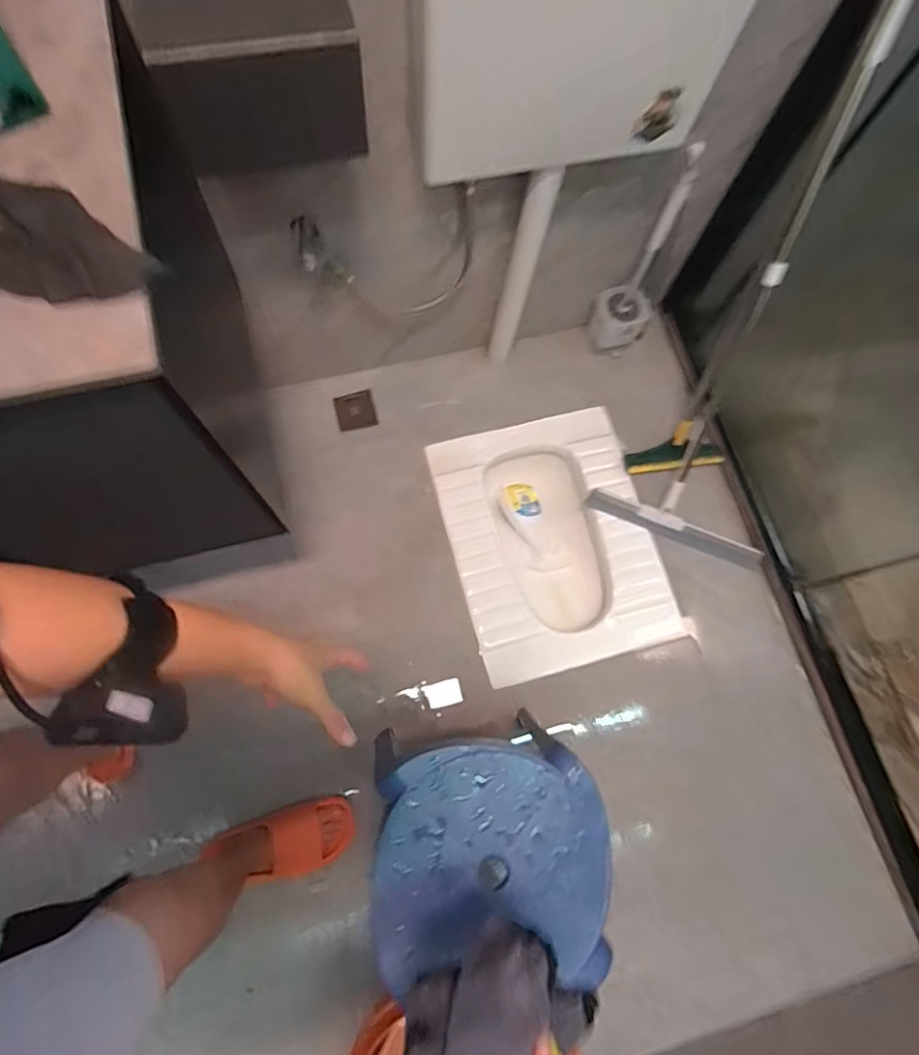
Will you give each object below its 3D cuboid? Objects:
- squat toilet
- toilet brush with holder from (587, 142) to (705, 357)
[{"bbox_3d":[0.200,0.035,1.297,0.425,0.140,0.552,-13,75,-7],"label":"squat toilet"},{"bbox_3d":[0.380,-0.537,1.175,0.129,0.474,0.123,27,74,5],"label":"toilet brush with holder"}]

